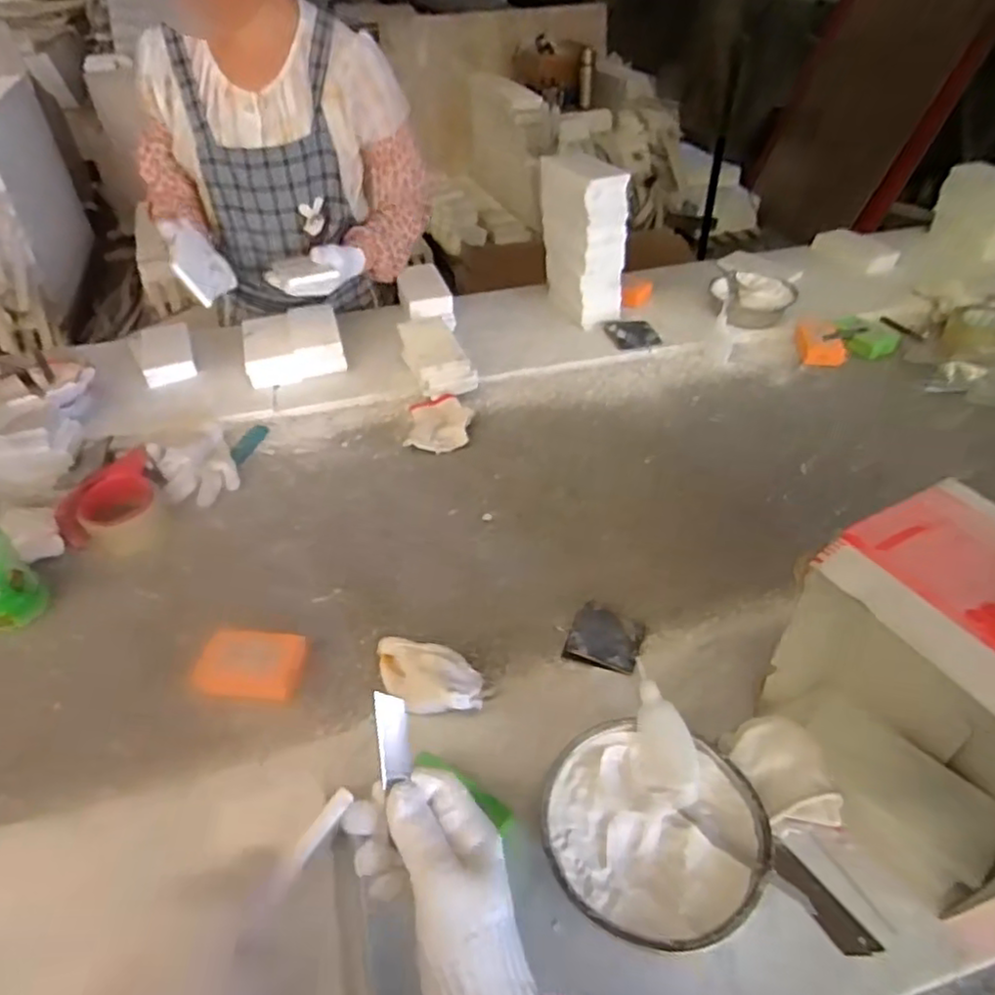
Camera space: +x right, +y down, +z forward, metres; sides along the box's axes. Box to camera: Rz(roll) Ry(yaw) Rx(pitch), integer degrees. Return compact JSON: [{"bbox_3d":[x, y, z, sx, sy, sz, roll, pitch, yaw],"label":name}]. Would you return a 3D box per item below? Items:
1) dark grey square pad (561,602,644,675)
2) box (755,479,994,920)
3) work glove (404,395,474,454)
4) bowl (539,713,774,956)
[{"bbox_3d":[0.110,0.140,0.670,0.071,0.012,0.072,16,46,20],"label":"dark grey square pad"},{"bbox_3d":[0.310,0.149,0.477,0.141,0.249,0.193,-23,46,-22],"label":"box"},{"bbox_3d":[-0.084,-0.108,0.955,0.090,0.029,0.120,-2,42,2],"label":"work glove"},{"bbox_3d":[0.117,0.254,0.498,0.158,0.043,0.147,-2,42,2],"label":"bowl"}]

